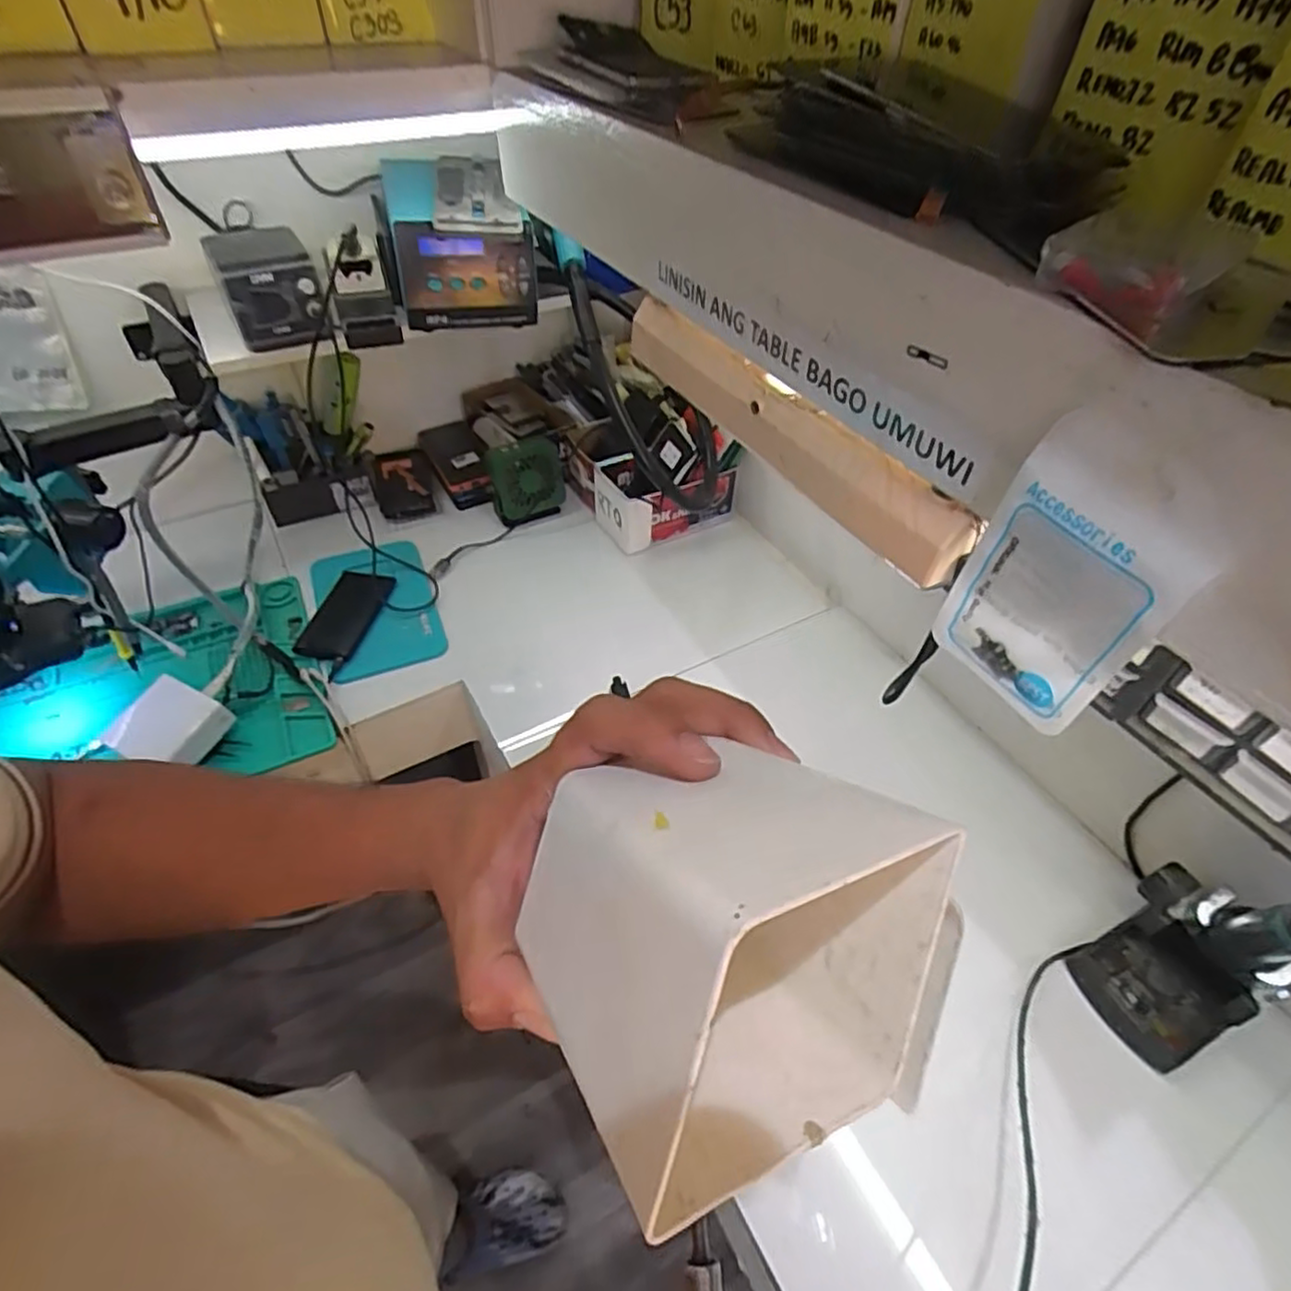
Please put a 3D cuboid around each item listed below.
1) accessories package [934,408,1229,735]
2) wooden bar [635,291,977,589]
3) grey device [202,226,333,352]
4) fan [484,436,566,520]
[{"bbox_3d":[0.178,-0.023,0.297,0.013,0.137,0.081,-22,52,-20],"label":"accessories package"},{"bbox_3d":[0.079,-0.139,0.434,0.027,0.044,0.319,-26,54,-23],"label":"wooden bar"},{"bbox_3d":[-0.401,-0.376,0.739,0.097,0.096,0.076,-25,53,-22],"label":"grey device"},{"bbox_3d":[-0.177,-0.239,1.026,0.107,0.117,0.077,-11,49,-11],"label":"fan"}]

